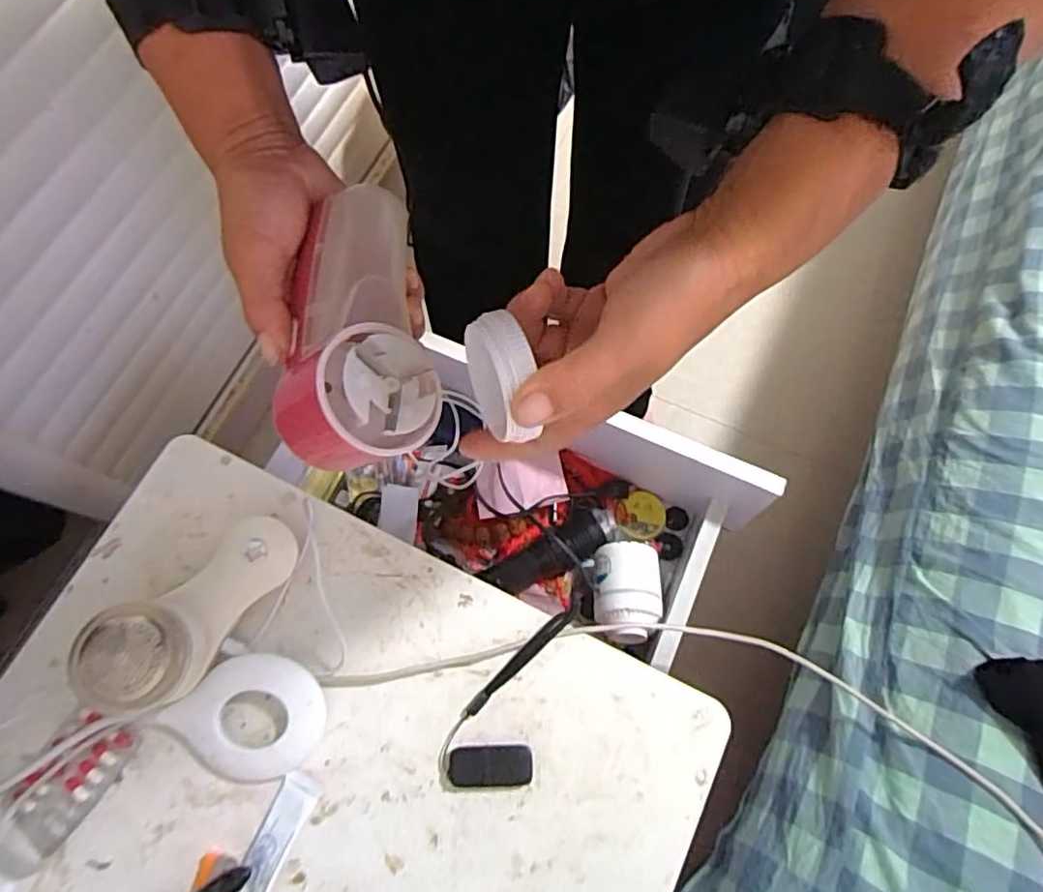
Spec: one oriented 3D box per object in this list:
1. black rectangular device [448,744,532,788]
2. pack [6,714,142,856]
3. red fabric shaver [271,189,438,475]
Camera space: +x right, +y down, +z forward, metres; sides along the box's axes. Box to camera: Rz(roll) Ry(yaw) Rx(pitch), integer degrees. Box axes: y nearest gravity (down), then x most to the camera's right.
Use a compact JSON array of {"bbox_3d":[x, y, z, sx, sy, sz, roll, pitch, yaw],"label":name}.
[{"bbox_3d":[-0.021,0.210,0.414,0.054,0.008,0.024,0,71,2],"label":"black rectangular device"},{"bbox_3d":[-0.300,0.219,0.418,0.051,0.010,0.082,33,75,12],"label":"pack"},{"bbox_3d":[-0.078,-0.054,0.284,0.074,0.045,0.133,-8,68,-1],"label":"red fabric shaver"}]

